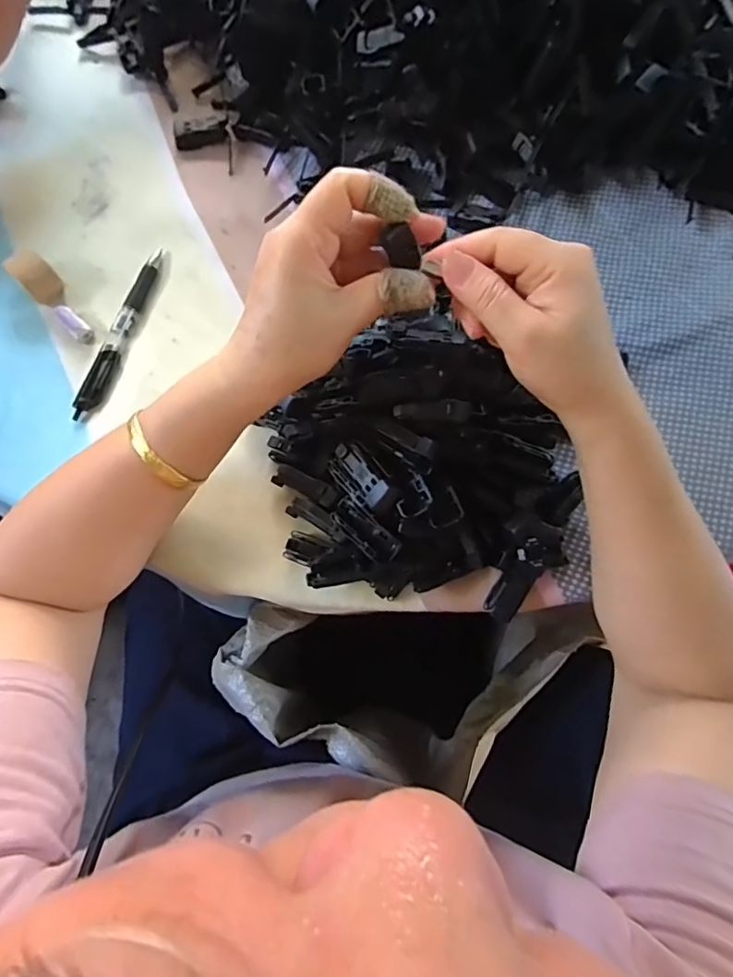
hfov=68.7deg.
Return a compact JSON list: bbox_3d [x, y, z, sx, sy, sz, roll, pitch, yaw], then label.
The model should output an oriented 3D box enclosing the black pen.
[{"bbox_3d":[-0.182,-0.116,0.395,0.016,0.006,0.141,15,74,5],"label":"black pen"}]

